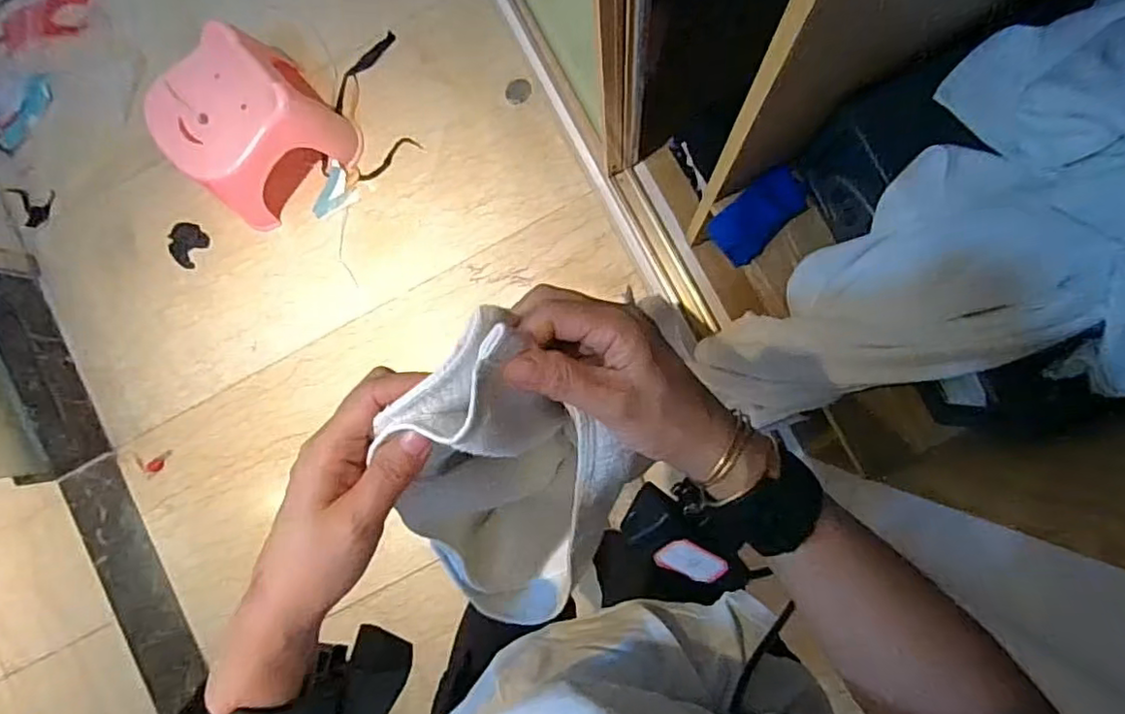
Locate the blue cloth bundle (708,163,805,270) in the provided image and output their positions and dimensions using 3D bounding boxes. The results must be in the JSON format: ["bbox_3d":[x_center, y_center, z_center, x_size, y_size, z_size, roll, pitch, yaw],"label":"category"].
[{"bbox_3d":[0.293,-0.210,0.909,0.146,0.035,0.085,-41,73,22],"label":"blue cloth bundle"}]

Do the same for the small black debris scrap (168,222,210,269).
[{"bbox_3d":[-0.868,-0.263,1.414,0.096,0.011,0.089,0,87,5],"label":"small black debris scrap"}]

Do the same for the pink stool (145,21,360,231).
[{"bbox_3d":[-0.650,-0.479,1.300,0.311,0.242,0.278,-43,85,2],"label":"pink stool"}]

